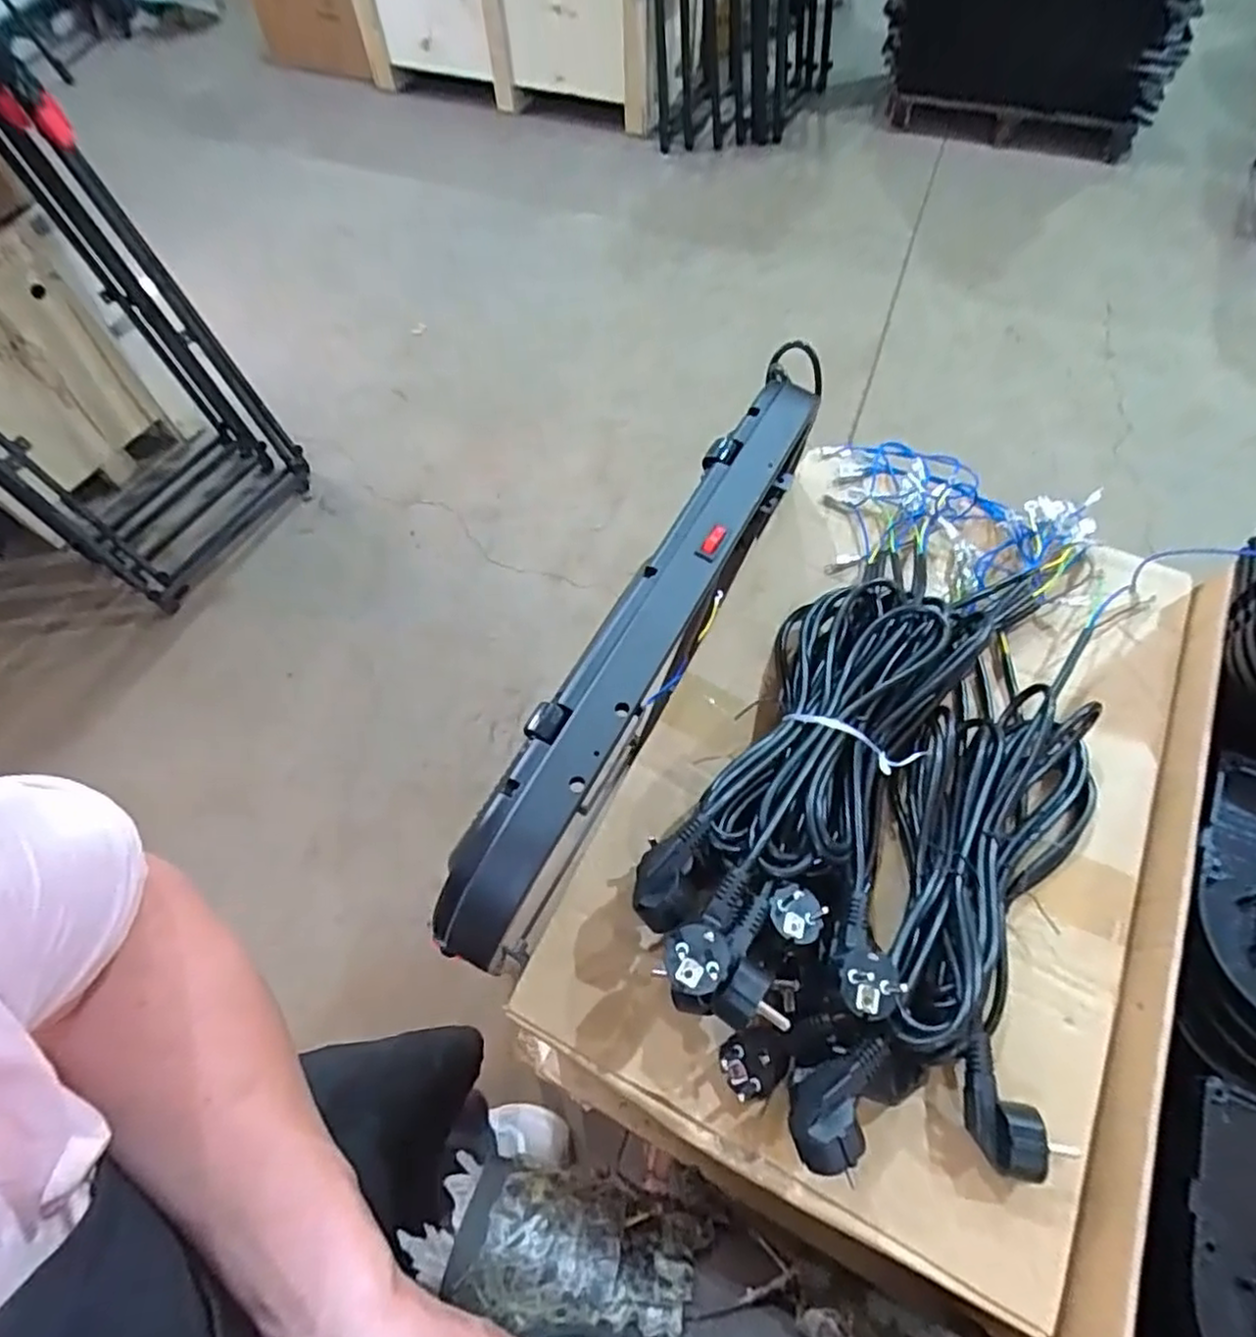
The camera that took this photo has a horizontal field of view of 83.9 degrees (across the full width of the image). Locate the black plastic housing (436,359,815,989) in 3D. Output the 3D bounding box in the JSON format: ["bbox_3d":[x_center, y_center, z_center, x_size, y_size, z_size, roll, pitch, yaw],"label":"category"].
[{"bbox_3d":[0.026,-0.033,0.451,0.057,0.083,0.456,25,65,15],"label":"black plastic housing"}]

